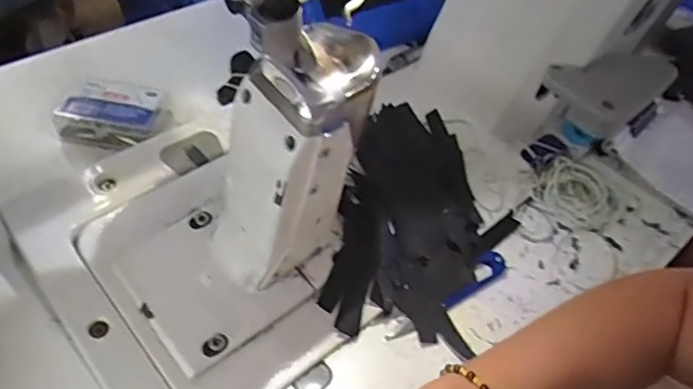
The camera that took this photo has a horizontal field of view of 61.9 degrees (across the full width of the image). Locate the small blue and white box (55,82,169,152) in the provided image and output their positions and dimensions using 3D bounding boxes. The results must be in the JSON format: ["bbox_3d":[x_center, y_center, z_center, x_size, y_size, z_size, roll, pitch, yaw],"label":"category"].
[{"bbox_3d":[-0.208,-0.072,0.512,0.089,0.029,0.055,8,48,0],"label":"small blue and white box"}]

